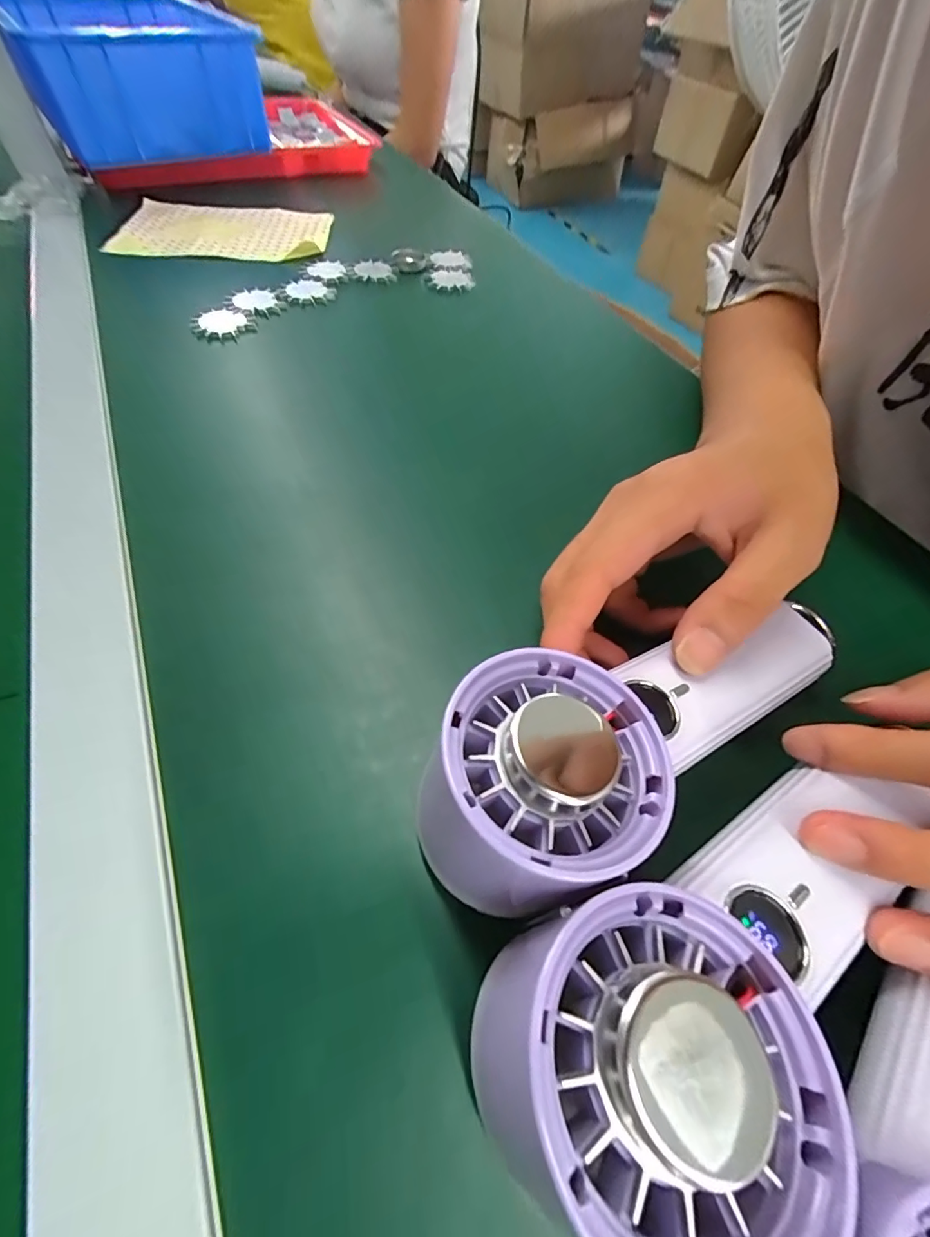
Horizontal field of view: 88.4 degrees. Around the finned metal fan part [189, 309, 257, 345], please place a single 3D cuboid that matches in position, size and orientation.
[{"bbox_3d":[-0.180,-0.220,0.357,0.036,0.011,0.041,24,58,13],"label":"finned metal fan part"}]

